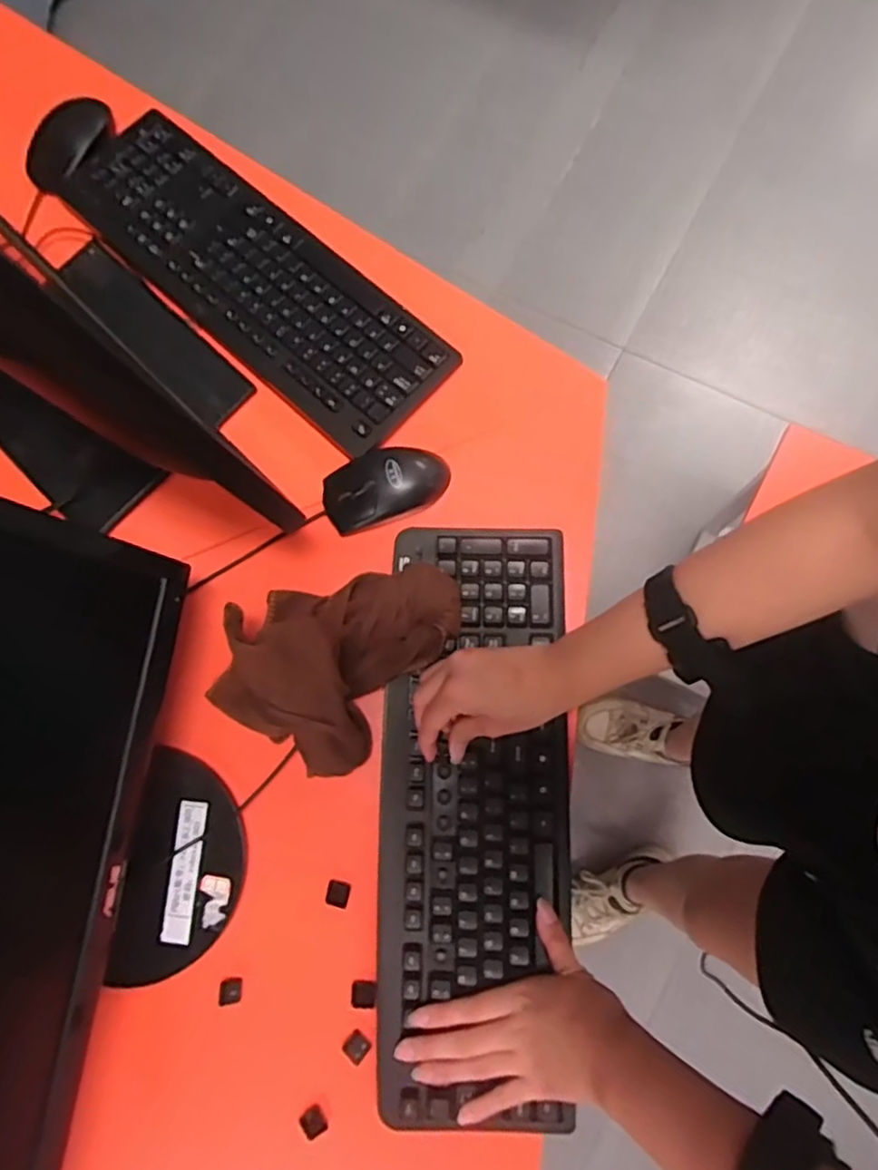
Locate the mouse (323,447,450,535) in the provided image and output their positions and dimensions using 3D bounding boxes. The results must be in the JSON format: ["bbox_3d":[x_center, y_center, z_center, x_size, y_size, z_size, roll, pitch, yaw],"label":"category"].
[{"bbox_3d":[-0.047,-0.083,0.561,0.106,0.032,0.062,-10,78,4],"label":"mouse"}]

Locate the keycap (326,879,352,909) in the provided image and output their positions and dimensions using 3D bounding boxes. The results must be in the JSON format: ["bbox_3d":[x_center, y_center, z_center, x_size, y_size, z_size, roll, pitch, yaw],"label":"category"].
[{"bbox_3d":[-0.078,0.238,0.516,0.018,0.006,0.018,-1,78,5],"label":"keycap"}]

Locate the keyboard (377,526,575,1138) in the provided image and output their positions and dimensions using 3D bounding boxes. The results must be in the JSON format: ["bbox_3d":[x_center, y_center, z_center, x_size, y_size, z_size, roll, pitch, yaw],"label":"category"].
[{"bbox_3d":[0.029,0.168,0.519,0.155,0.023,0.437,6,79,4],"label":"keyboard"}]

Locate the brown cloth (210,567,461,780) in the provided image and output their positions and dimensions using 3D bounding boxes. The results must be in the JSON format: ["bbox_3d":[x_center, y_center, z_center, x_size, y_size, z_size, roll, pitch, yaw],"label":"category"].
[{"bbox_3d":[-0.083,0.048,0.521,0.138,0.099,0.176,34,83,11],"label":"brown cloth"}]

